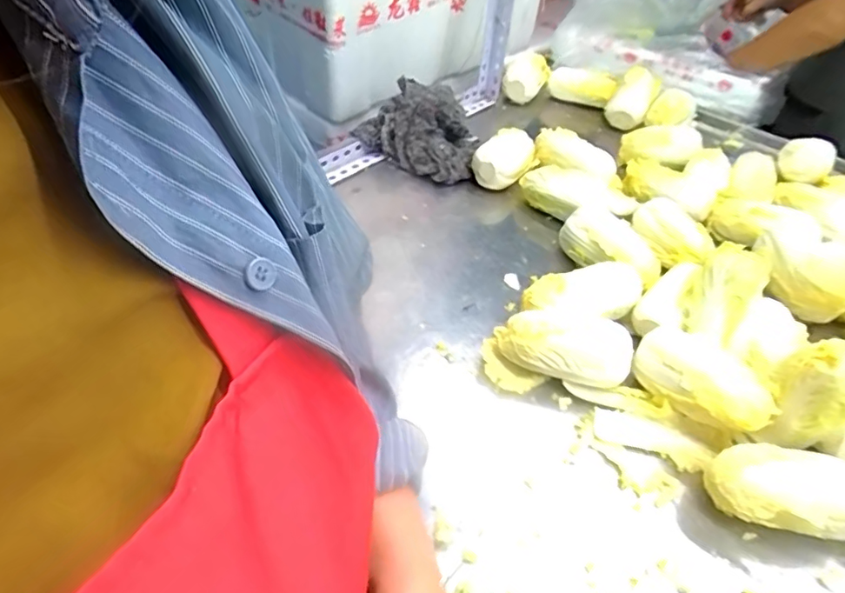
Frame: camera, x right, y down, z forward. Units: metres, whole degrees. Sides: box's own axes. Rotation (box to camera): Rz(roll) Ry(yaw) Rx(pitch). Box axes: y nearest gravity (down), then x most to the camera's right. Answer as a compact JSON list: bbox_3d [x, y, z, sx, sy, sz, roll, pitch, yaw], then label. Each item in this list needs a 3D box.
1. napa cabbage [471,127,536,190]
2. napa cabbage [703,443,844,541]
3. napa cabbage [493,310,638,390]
[{"bbox_3d":[0.129,-0.214,0.841,0.080,0.064,0.107,25,47,18],"label":"napa cabbage"},{"bbox_3d":[0.325,0.178,0.482,0.132,0.066,0.066,9,44,3],"label":"napa cabbage"},{"bbox_3d":[0.151,0.052,0.575,0.142,0.077,0.063,8,44,1],"label":"napa cabbage"}]

